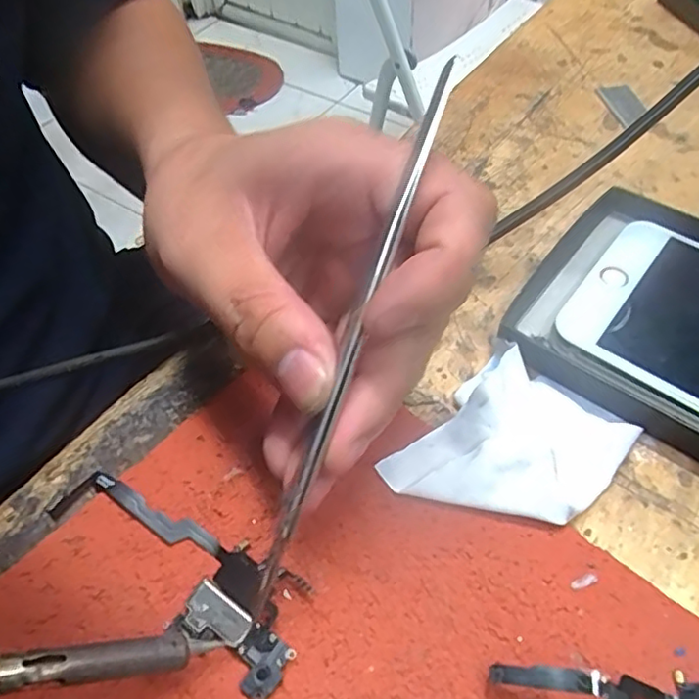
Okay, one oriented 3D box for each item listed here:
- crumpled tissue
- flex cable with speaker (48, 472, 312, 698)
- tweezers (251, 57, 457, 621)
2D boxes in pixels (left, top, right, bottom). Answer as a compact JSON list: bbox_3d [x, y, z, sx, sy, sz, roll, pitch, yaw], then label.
[{"bbox_3d":[0.052,0.031,0.198,0.056,0.017,0.066,35,62,26],"label":"crumpled tissue"},{"bbox_3d":[-0.051,0.061,0.186,0.092,0.007,0.033,32,61,27],"label":"flex cable with speaker"},{"bbox_3d":[0.000,0.000,0.164,0.008,0.016,0.154,21,93,18],"label":"tweezers"}]

